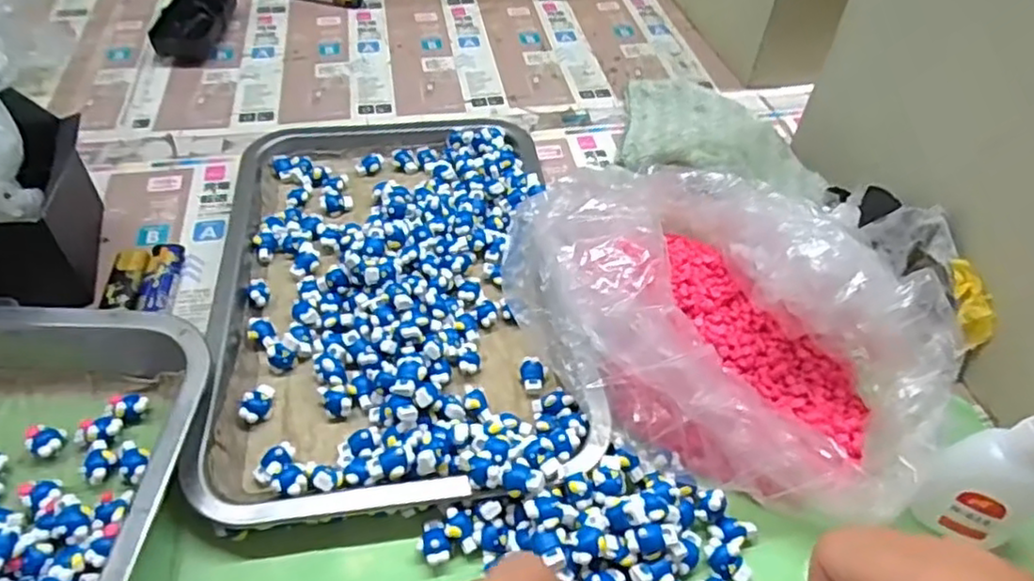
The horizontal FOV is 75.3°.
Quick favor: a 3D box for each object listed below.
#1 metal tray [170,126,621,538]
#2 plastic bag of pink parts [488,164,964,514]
[{"bbox_3d":[-0.076,-0.015,0.418,0.199,0.029,0.313,-5,48,-8],"label":"metal tray"},{"bbox_3d":[0.107,0.006,0.367,0.156,0.088,0.249,-22,52,-22],"label":"plastic bag of pink parts"}]

